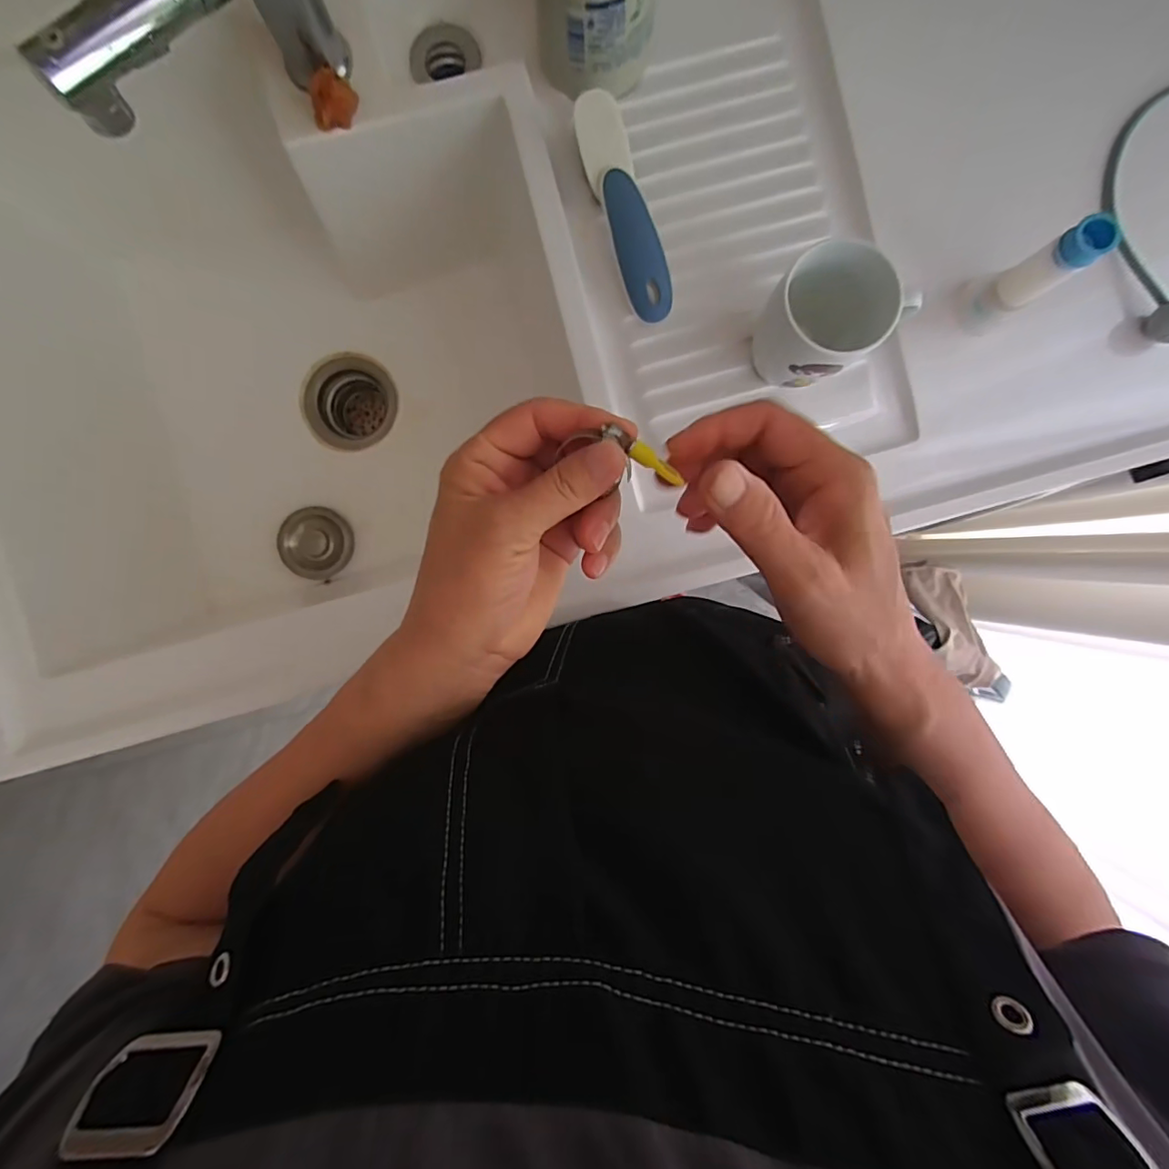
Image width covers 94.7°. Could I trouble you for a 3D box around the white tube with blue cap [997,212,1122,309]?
[{"bbox_3d":[0.339,-0.231,0.389,0.021,0.072,0.029,-26,94,-1],"label":"white tube with blue cap"}]

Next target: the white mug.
[{"bbox_3d":[0.172,-0.190,0.402,0.078,0.090,0.073,31,92,-4],"label":"white mug"}]

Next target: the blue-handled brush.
[{"bbox_3d":[0.033,-0.298,0.435,0.040,0.038,0.162,-21,94,-1],"label":"blue-handled brush"}]

